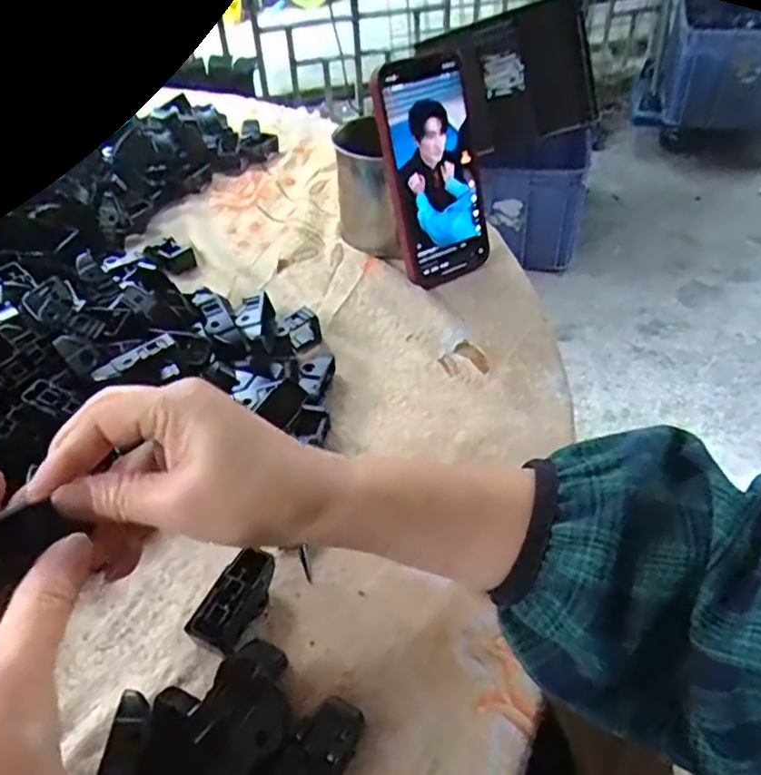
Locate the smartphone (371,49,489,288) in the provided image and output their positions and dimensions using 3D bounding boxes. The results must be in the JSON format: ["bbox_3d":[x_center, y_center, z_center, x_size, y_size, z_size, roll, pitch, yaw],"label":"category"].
[{"bbox_3d":[0.041,-0.161,0.485,0.074,0.159,0.013,-26,29,-22],"label":"smartphone"}]

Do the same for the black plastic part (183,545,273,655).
[{"bbox_3d":[-0.069,0.103,0.309,0.022,0.021,0.049,19,48,21],"label":"black plastic part"}]

